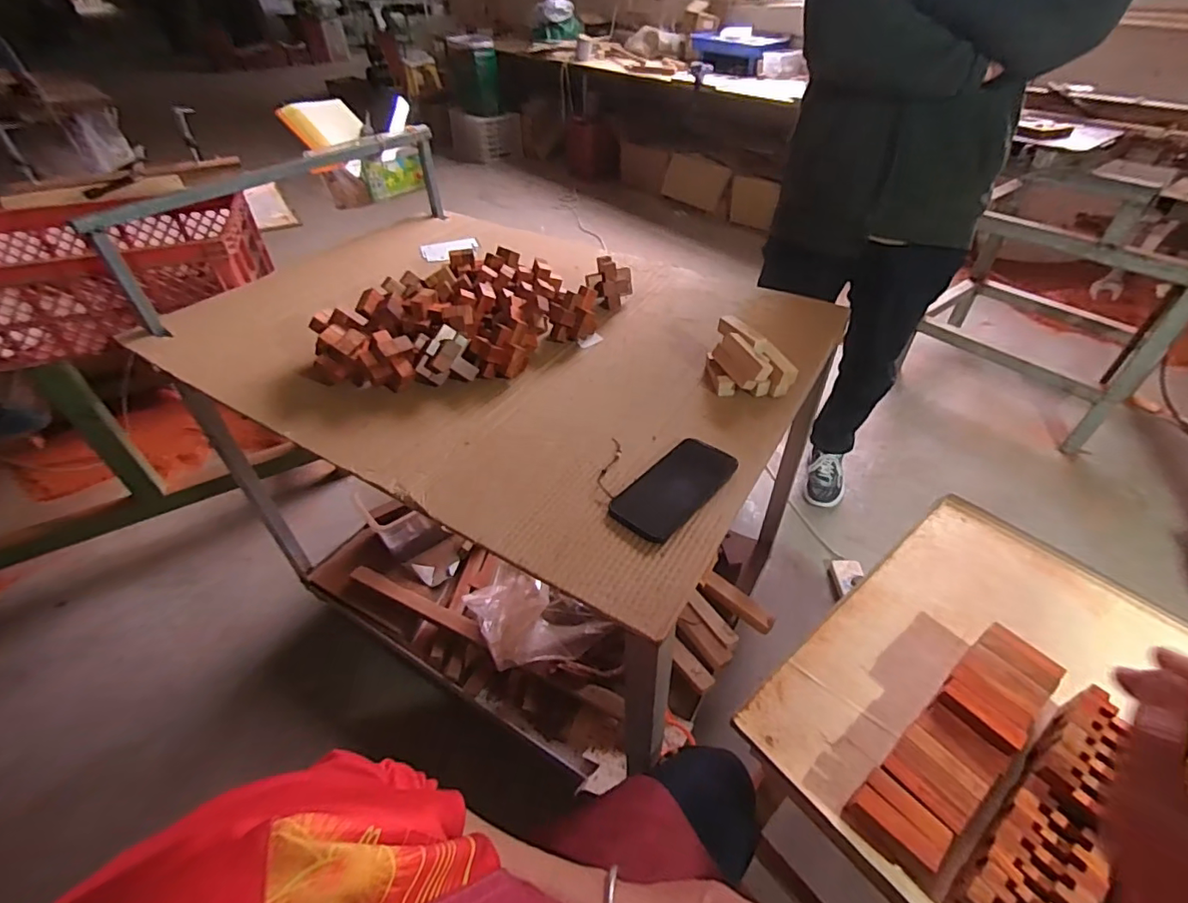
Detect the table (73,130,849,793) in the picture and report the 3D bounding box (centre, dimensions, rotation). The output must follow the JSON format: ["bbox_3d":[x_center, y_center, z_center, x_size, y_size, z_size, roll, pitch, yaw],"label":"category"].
[{"bbox_3d":[-0.154,0.026,1.092,0.966,0.742,0.708,23,46,23],"label":"table"}]

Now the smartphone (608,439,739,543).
[{"bbox_3d":[0.094,0.038,0.622,0.079,0.014,0.165,33,51,31],"label":"smartphone"}]

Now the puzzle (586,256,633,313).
[{"bbox_3d":[0.029,-0.305,0.962,0.082,0.075,0.065,1,42,1],"label":"puzzle"}]

